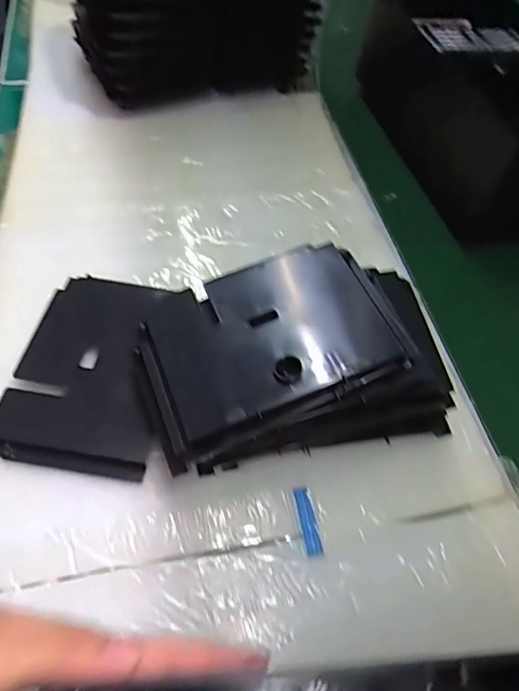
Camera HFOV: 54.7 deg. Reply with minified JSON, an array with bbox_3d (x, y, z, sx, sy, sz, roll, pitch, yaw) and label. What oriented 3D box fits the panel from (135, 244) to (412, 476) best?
[{"bbox_3d":[0.001,-0.003,0.378,0.178,0.035,0.128,-16,59,-17],"label":"panel"}]

